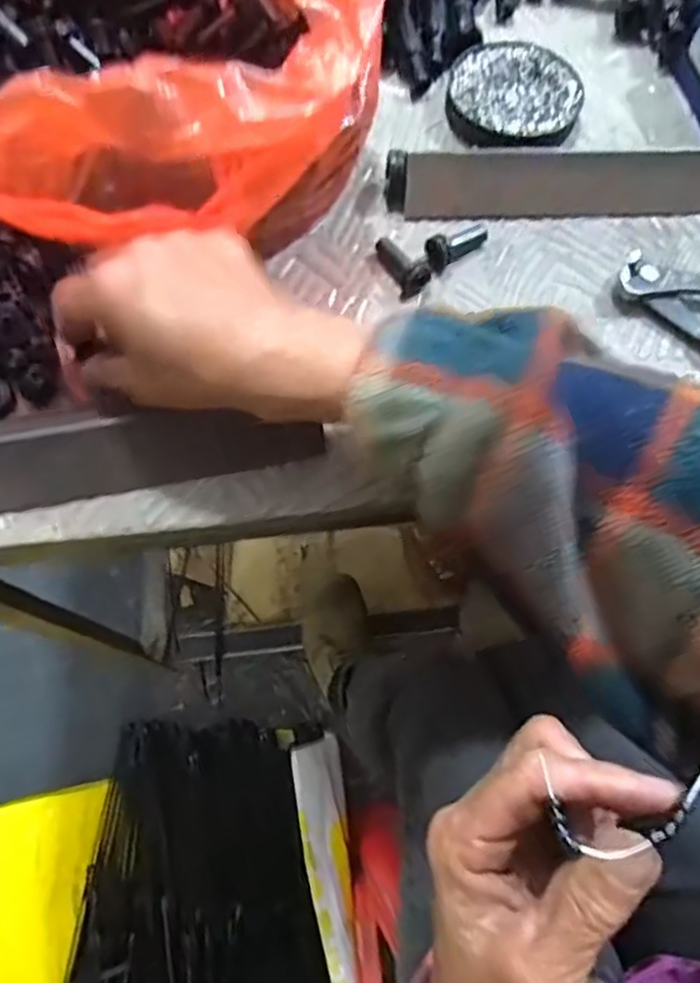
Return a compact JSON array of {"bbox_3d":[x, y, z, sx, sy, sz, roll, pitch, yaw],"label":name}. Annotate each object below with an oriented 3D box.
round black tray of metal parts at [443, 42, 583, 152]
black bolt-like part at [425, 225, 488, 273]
[{"bbox_3d":[0.105,-0.252,0.411,0.085,0.016,0.073,1,69,-1],"label":"round black tray of metal parts"},{"bbox_3d":[0.063,-0.143,0.368,0.040,0.018,0.016,-32,73,-26],"label":"black bolt-like part"}]

